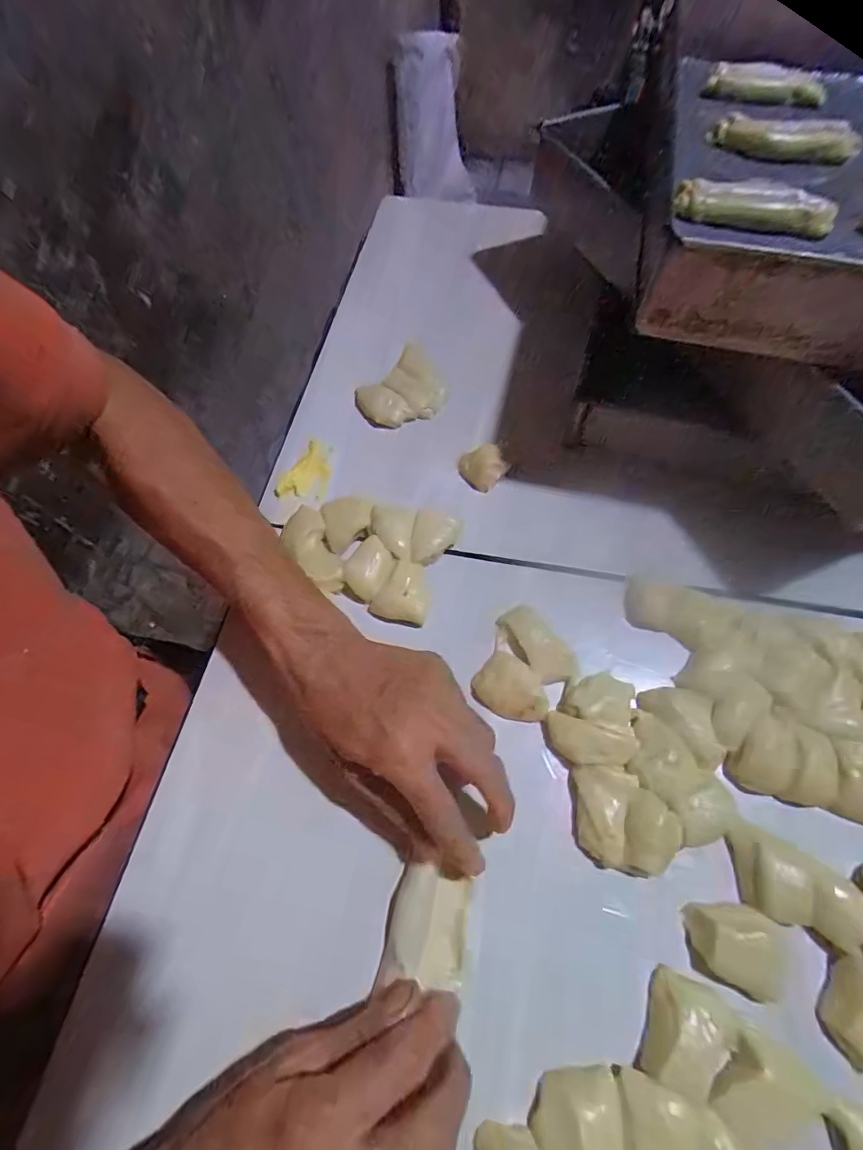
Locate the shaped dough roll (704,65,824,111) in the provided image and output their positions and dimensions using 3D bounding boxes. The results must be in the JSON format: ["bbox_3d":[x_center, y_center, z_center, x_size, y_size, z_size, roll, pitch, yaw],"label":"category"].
[{"bbox_3d":[0.324,-0.467,0.466,0.164,0.027,0.021,-13,61,-20],"label":"shaped dough roll"}]

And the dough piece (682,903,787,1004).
[{"bbox_3d":[0.165,0.199,0.261,0.054,0.018,0.038,22,65,13],"label":"dough piece"}]

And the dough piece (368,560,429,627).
[{"bbox_3d":[-0.021,0.011,0.358,0.040,0.014,0.043,12,63,9],"label":"dough piece"}]

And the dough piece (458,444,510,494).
[{"bbox_3d":[0.044,-0.091,0.411,0.034,0.020,0.033,-27,64,-12],"label":"dough piece"}]

